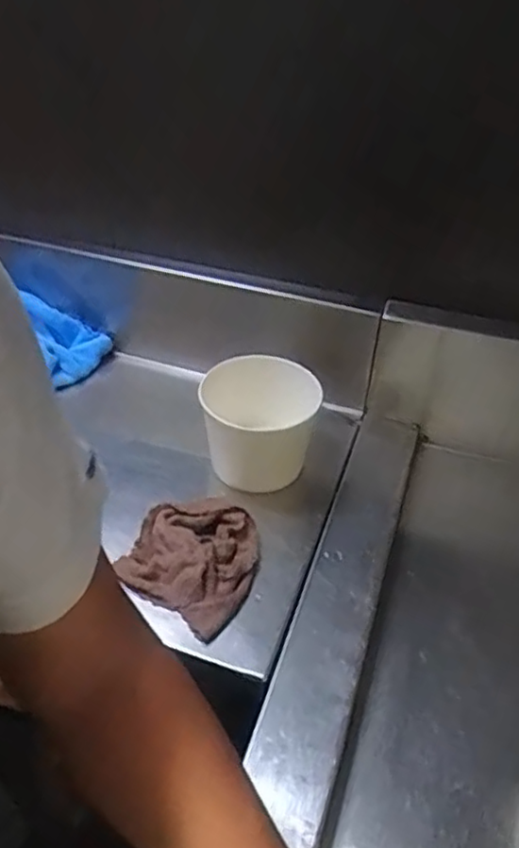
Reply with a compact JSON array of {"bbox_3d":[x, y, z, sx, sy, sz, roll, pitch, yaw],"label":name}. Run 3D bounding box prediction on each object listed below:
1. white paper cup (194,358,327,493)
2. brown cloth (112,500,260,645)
[{"bbox_3d":[0.002,-0.003,0.758,0.127,0.111,0.120,8,42,8],"label":"white paper cup"},{"bbox_3d":[-0.067,0.135,0.670,0.135,0.025,0.130,24,47,24],"label":"brown cloth"}]

